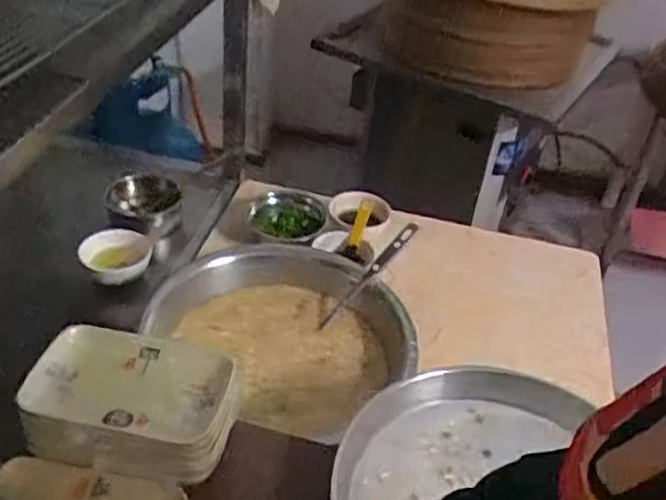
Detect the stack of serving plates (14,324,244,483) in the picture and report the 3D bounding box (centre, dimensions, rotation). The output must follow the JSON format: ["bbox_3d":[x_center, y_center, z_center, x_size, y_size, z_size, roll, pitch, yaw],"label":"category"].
[{"bbox_3d":[-0.195,0.157,0.700,0.194,0.086,0.129,6,38,0],"label":"stack of serving plates"}]

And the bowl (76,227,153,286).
[{"bbox_3d":[-0.343,0.004,1.106,0.106,0.043,0.095,-7,40,-16],"label":"bowl"}]

